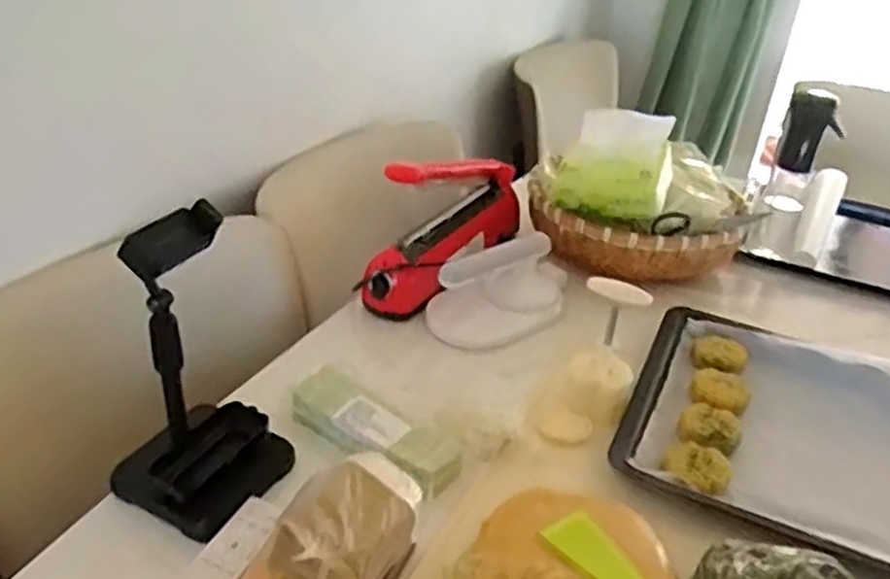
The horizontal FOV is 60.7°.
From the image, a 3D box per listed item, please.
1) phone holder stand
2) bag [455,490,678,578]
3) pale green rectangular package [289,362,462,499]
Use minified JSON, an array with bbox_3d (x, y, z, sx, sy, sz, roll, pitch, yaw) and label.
[{"bbox_3d":[-0.208,0.064,0.628,0.114,0.239,0.126,21,36,24],"label":"phone holder stand"},{"bbox_3d":[0.103,0.218,0.620,0.168,0.026,0.118,12,33,11],"label":"bag"},{"bbox_3d":[-0.069,0.135,0.737,0.175,0.039,0.066,23,37,27],"label":"pale green rectangular package"}]

